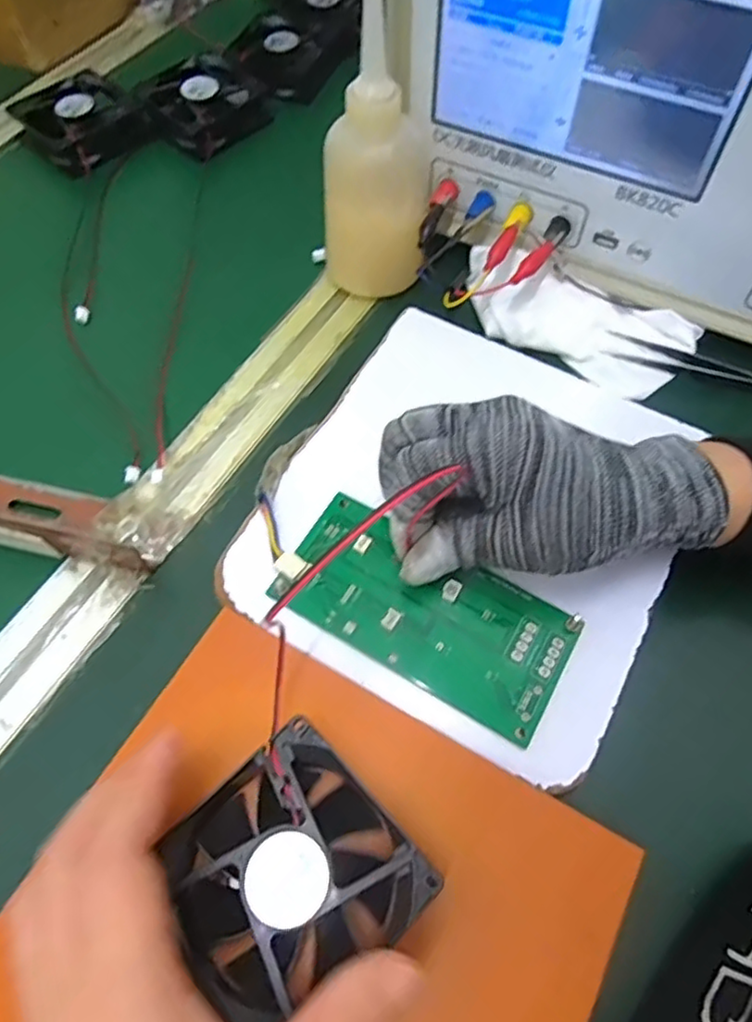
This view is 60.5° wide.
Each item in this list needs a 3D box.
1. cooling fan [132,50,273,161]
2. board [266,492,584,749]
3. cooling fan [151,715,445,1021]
[{"bbox_3d":[-0.132,-0.326,0.510,0.086,0.020,0.082,-38,65,-18],"label":"cooling fan"},{"bbox_3d":[0.022,0.045,0.300,0.134,0.009,0.064,27,66,13],"label":"board"},{"bbox_3d":[-0.033,0.133,0.237,0.082,0.031,0.080,-38,67,-17],"label":"cooling fan"}]

